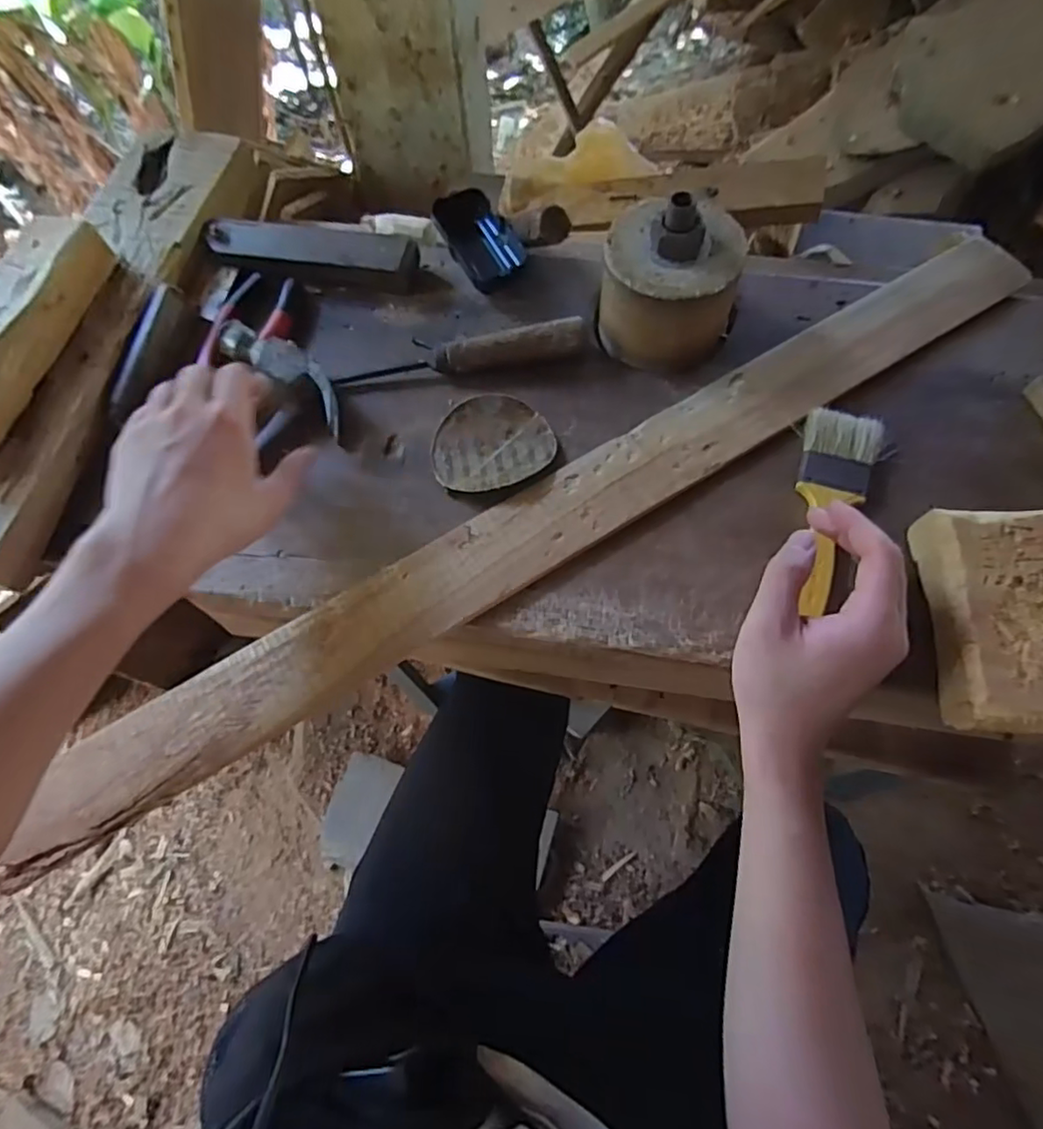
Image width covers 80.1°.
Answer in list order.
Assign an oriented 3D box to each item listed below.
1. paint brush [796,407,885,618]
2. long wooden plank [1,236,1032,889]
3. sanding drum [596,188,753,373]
[{"bbox_3d":[0.213,-0.039,0.421,0.049,0.013,0.155,15,70,8],"label":"paint brush"},{"bbox_3d":[0.046,-0.045,0.444,0.790,0.017,0.080,-29,70,-10],"label":"long wooden plank"},{"bbox_3d":[0.109,-0.211,0.459,0.098,0.093,0.095,-1,67,1],"label":"sanding drum"}]

